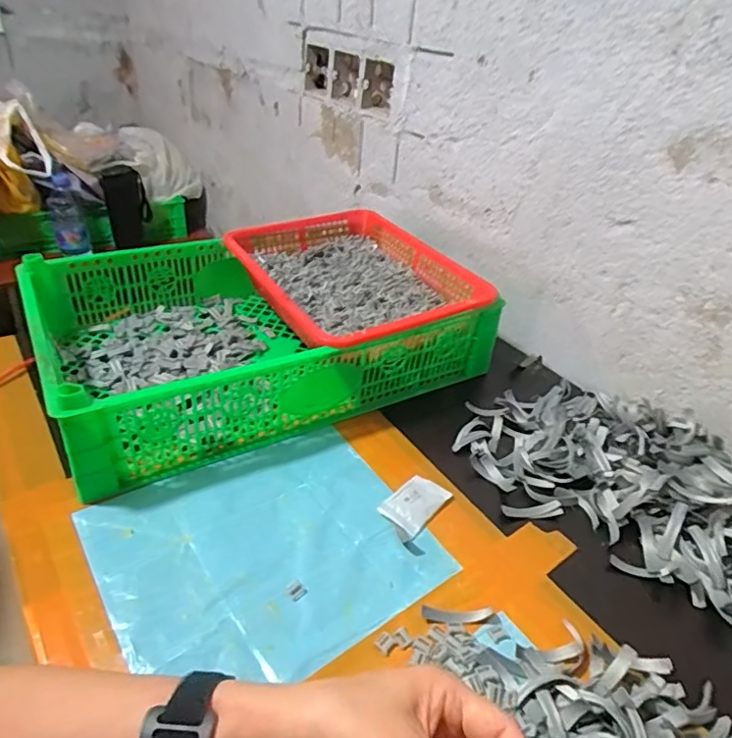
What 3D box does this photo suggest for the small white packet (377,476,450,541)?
[{"bbox_3d":[0.043,0.122,0.491,0.040,0.008,0.071,30,41,31],"label":"small white packet"}]

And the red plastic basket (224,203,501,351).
[{"bbox_3d":[-0.017,-0.107,0.683,0.249,0.068,0.304,-15,39,-28],"label":"red plastic basket"}]

